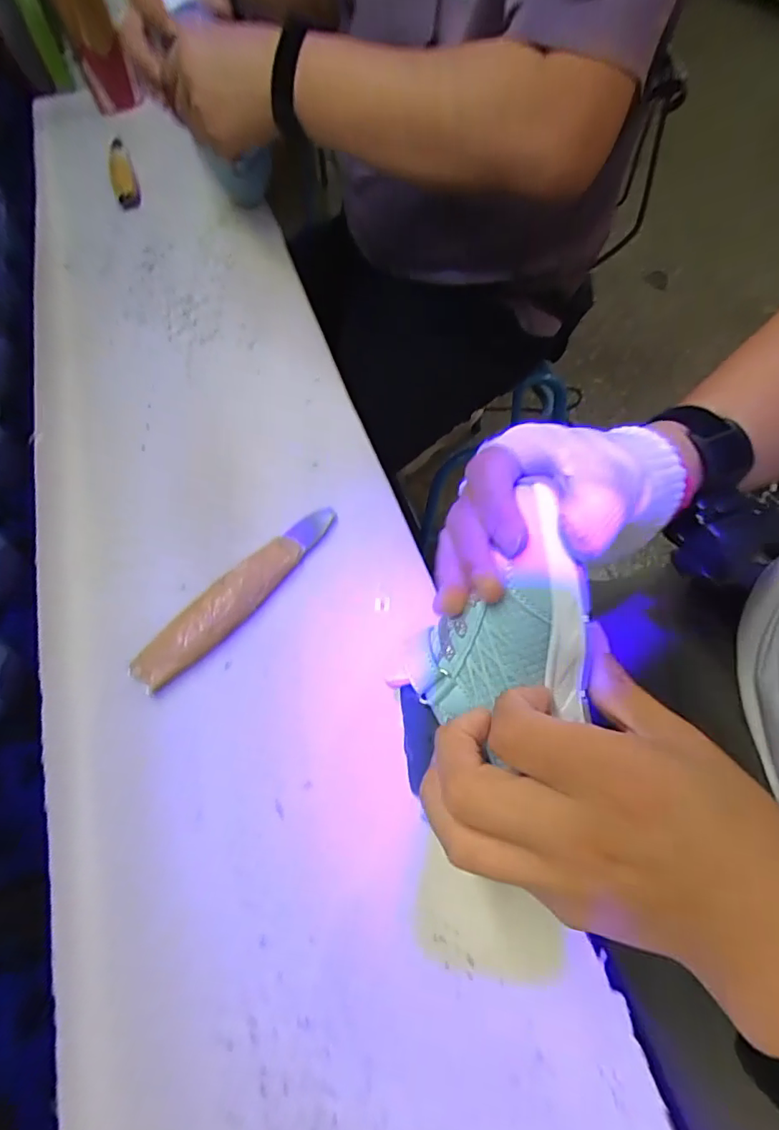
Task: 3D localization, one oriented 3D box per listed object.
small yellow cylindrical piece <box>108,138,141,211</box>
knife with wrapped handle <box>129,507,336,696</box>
[{"bbox_3d":[-0.335,-0.492,0.650,0.029,0.016,0.163,-20,61,-9],"label":"small yellow cylindrical piece"},{"bbox_3d":[-0.095,0.017,0.346,0.026,0.024,0.165,37,68,21],"label":"knife with wrapped handle"}]

